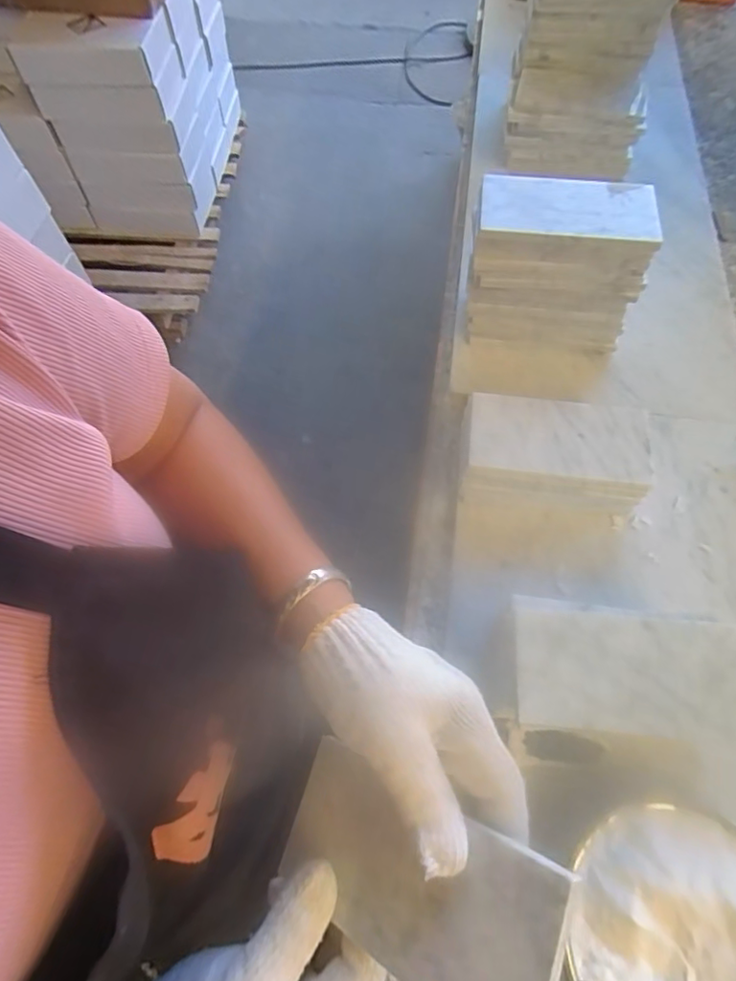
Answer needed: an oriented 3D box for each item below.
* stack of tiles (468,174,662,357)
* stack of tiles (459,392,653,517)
[{"bbox_3d":[0.173,-0.204,0.527,0.147,0.146,0.071,6,65,5],"label":"stack of tiles"},{"bbox_3d":[0.161,-0.031,0.486,0.151,0.052,0.084,4,65,4],"label":"stack of tiles"}]

